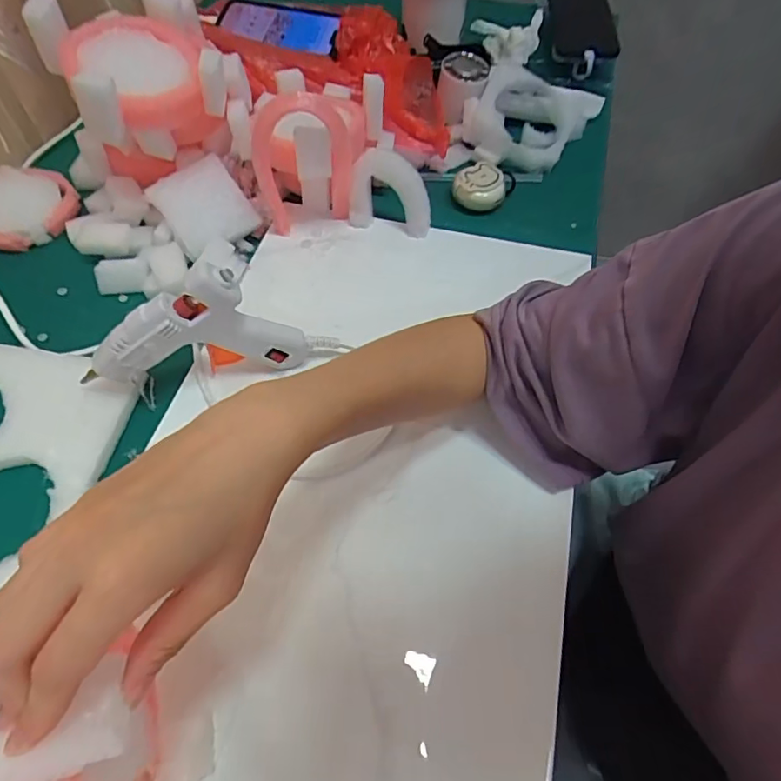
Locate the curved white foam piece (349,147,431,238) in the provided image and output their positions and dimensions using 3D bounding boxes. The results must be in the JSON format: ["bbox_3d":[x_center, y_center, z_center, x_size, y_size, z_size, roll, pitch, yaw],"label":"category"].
[{"bbox_3d":[0.001,-0.180,0.495,0.074,0.065,0.031,11,57,7],"label":"curved white foam piece"}]

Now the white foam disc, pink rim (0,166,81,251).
[{"bbox_3d":[-0.351,-0.178,0.520,0.093,0.022,0.093,0,57,0],"label":"white foam disc, pink rim"}]

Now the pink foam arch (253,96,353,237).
[{"bbox_3d":[-0.072,-0.192,0.465,0.081,0.133,0.030,-16,58,-10],"label":"pink foam arch"}]

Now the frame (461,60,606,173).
[{"bbox_3d":[0.157,-0.312,0.600,0.118,0.049,0.174,26,60,16],"label":"frame"}]

